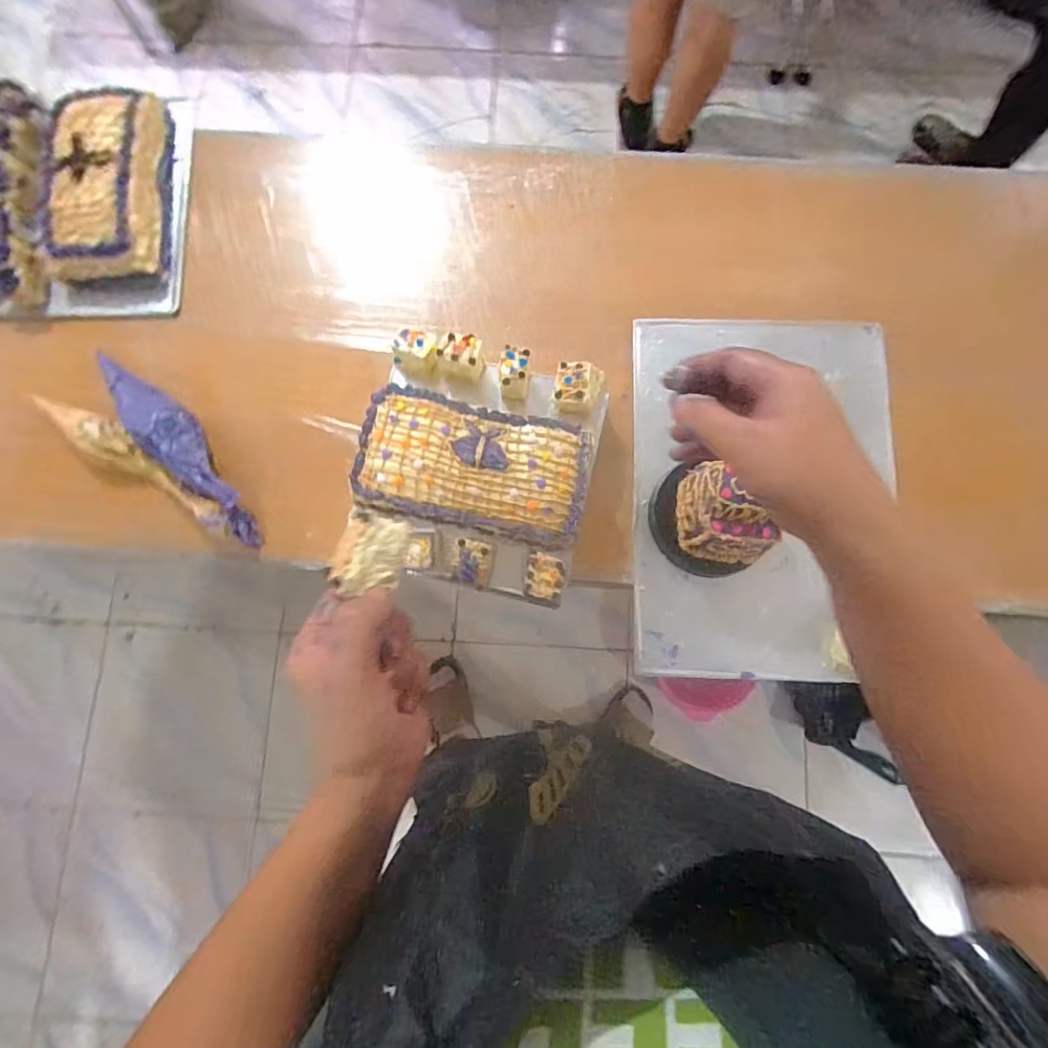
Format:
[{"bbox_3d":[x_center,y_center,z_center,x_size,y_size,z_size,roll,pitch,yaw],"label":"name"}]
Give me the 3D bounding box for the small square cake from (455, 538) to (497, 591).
[{"bbox_3d":[-0.042,0.033,0.453,0.033,0.017,0.037,15,80,2],"label":"small square cake"}]

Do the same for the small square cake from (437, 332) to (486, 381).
[{"bbox_3d":[-0.056,-0.148,0.480,0.040,0.033,0.031,12,80,2],"label":"small square cake"}]

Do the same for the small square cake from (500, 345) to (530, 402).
[{"bbox_3d":[-0.008,-0.133,0.483,0.024,0.037,0.036,1,80,0],"label":"small square cake"}]

